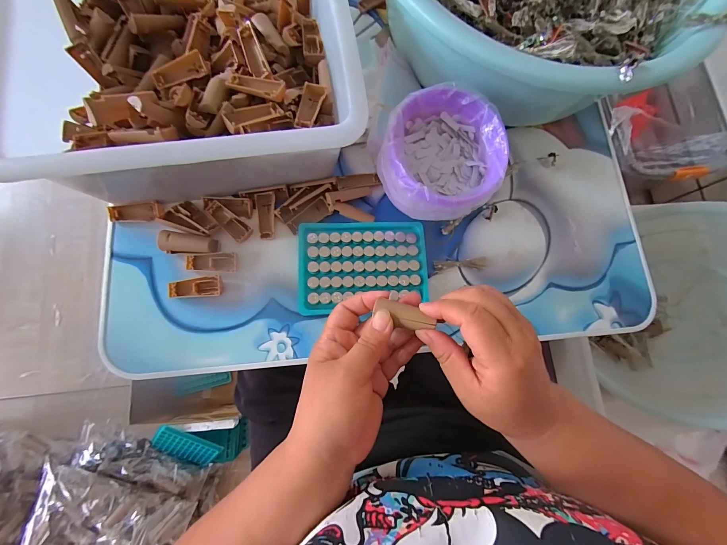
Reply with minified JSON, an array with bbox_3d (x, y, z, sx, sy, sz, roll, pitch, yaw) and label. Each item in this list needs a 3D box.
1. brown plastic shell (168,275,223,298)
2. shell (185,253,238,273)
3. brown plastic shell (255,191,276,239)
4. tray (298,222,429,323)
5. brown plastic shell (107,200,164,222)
[{"bbox_3d":[-0.168,0.014,0.314,0.051,0.005,0.020,-3,81,-5],"label":"brown plastic shell"},{"bbox_3d":[-0.155,-0.011,0.322,0.049,0.009,0.020,0,81,-4],"label":"shell"},{"bbox_3d":[-0.103,-0.060,0.335,0.020,0.007,0.050,-5,82,-5],"label":"brown plastic shell"},{"bbox_3d":[0.000,-0.007,0.328,0.132,0.011,0.095,-2,81,-4],"label":"tray"},{"bbox_3d":[-0.236,-0.063,0.327,0.055,0.010,0.020,-1,81,-4],"label":"brown plastic shell"}]

